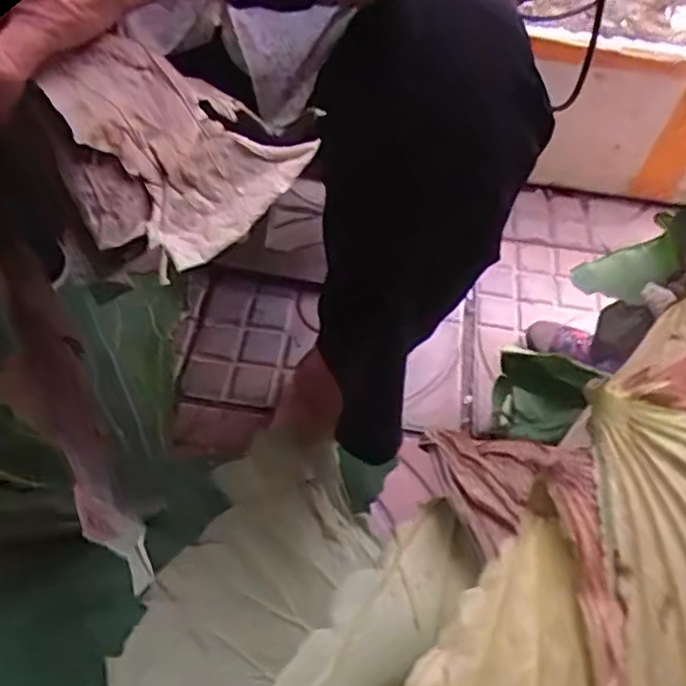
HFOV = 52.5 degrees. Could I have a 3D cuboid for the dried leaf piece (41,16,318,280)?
[{"bbox_3d":[-0.060,-0.084,0.280,0.079,0.045,0.084,-35,64,-24],"label":"dried leaf piece"}]

